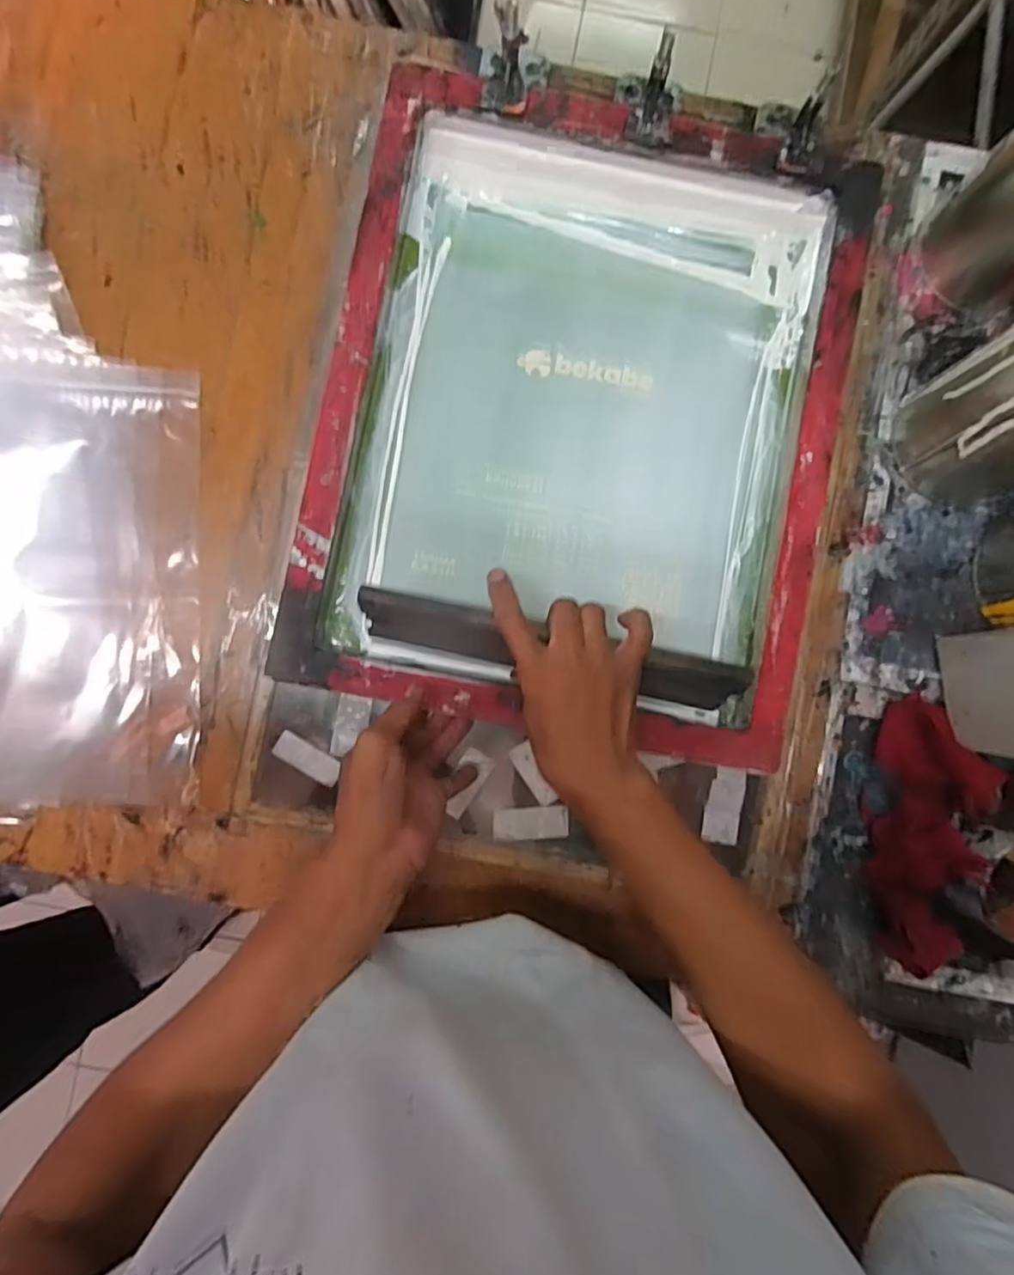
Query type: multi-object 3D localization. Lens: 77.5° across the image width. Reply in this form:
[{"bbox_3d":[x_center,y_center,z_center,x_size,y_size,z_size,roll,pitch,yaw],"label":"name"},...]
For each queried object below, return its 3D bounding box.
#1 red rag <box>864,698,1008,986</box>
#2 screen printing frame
[{"bbox_3d":[0.351,0.161,0.514,0.108,0.043,0.212,11,88,-1],"label":"red rag"},{"bbox_3d":[0.061,-0.169,0.516,0.397,0.042,0.475,12,88,-1],"label":"screen printing frame"}]

